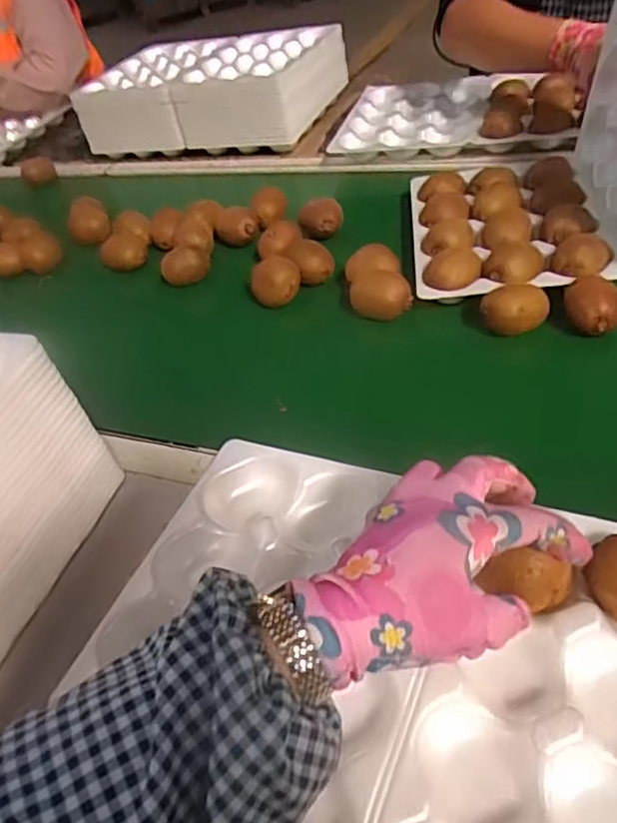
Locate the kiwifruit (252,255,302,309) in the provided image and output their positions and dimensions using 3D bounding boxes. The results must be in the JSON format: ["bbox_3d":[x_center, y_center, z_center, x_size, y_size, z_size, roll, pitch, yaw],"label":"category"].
[{"bbox_3d":[-0.041,-0.156,0.771,0.053,0.046,0.063,-16,36,-25],"label":"kiwifruit"}]

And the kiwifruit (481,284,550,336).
[{"bbox_3d":[0.211,-0.105,0.651,0.060,0.040,0.044,17,35,24],"label":"kiwifruit"}]

